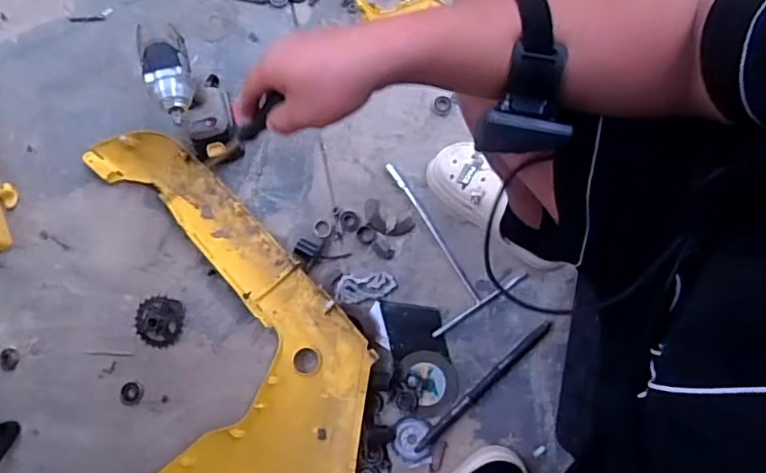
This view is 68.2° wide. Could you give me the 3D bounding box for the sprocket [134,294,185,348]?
[{"bbox_3d":[-0.378,0.143,0.947,0.080,0.020,0.083,0,90,5],"label":"sprocket"}]

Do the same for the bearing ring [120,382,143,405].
[{"bbox_3d":[-0.414,0.258,0.930,0.033,0.008,0.035,0,80,3],"label":"bearing ring"}]

